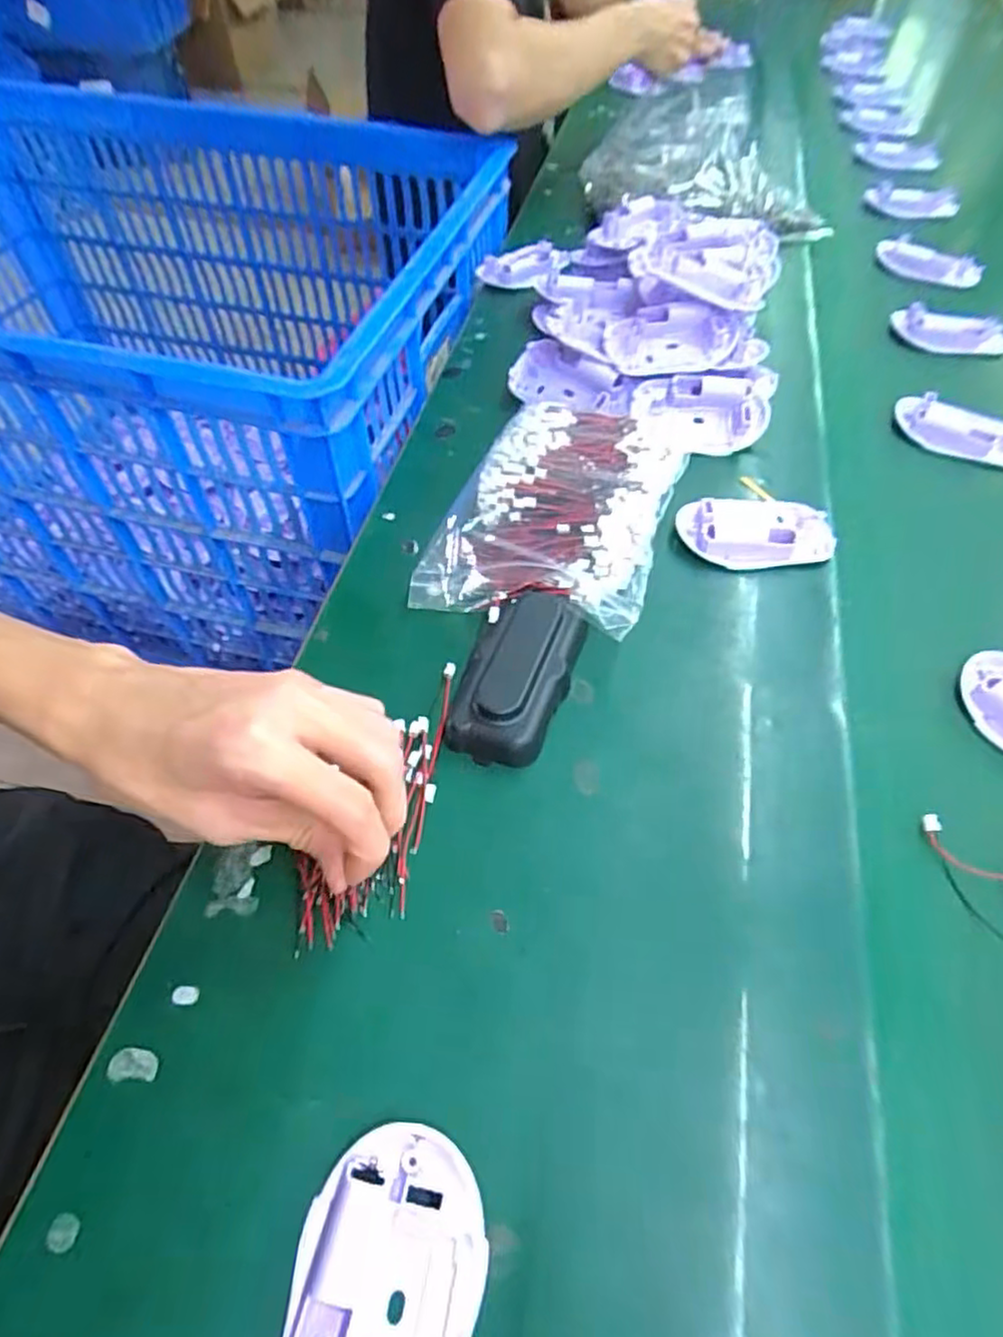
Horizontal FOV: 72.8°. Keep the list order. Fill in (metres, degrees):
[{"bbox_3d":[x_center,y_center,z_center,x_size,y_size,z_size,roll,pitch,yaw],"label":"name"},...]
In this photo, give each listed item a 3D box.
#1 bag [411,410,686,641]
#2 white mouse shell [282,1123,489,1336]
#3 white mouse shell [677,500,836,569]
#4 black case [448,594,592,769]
[{"bbox_3d":[0.035,-0.100,0.433,0.132,0.042,0.176,15,56,11],"label":"bag"},{"bbox_3d":[-0.041,0.209,0.223,0.061,0.016,0.095,13,56,9],"label":"white mouse shell"},{"bbox_3d":[0.164,-0.089,0.437,0.097,0.017,0.055,-6,55,-4],"label":"white mouse shell"},{"bbox_3d":[0.008,0.001,0.364,0.053,0.026,0.099,15,56,11],"label":"black case"}]

